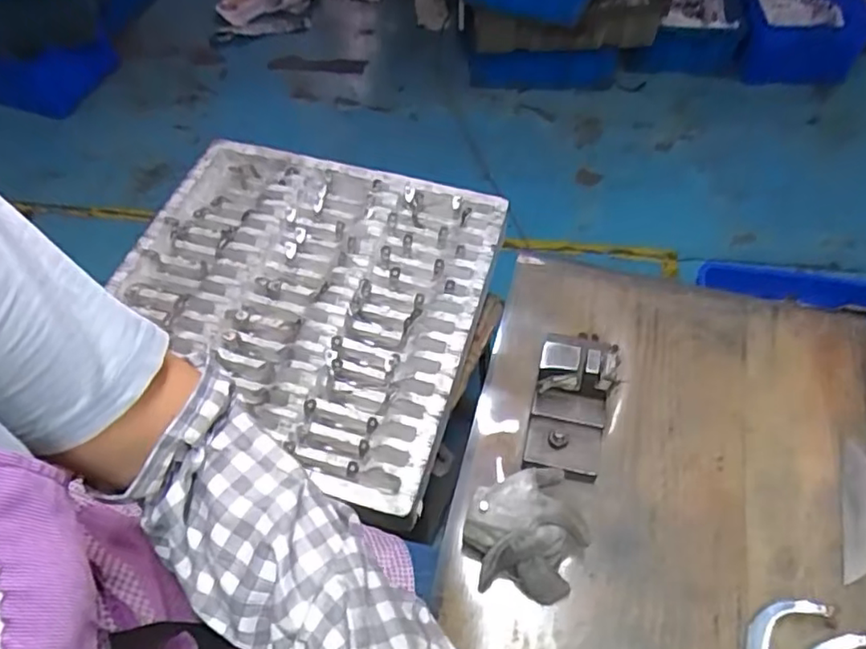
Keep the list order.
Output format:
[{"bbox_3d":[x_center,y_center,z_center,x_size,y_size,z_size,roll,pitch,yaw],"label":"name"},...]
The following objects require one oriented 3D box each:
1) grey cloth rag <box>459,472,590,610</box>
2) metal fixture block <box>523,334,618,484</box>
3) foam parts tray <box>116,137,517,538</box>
[{"bbox_3d":[0.070,0.160,0.471,0.088,0.058,0.080,11,58,8],"label":"grey cloth rag"},{"bbox_3d":[0.114,0.069,0.511,0.061,0.075,0.093,10,57,7],"label":"metal fixture block"},{"bbox_3d":[-0.202,-0.044,0.918,0.539,0.043,0.527,15,58,10],"label":"foam parts tray"}]

